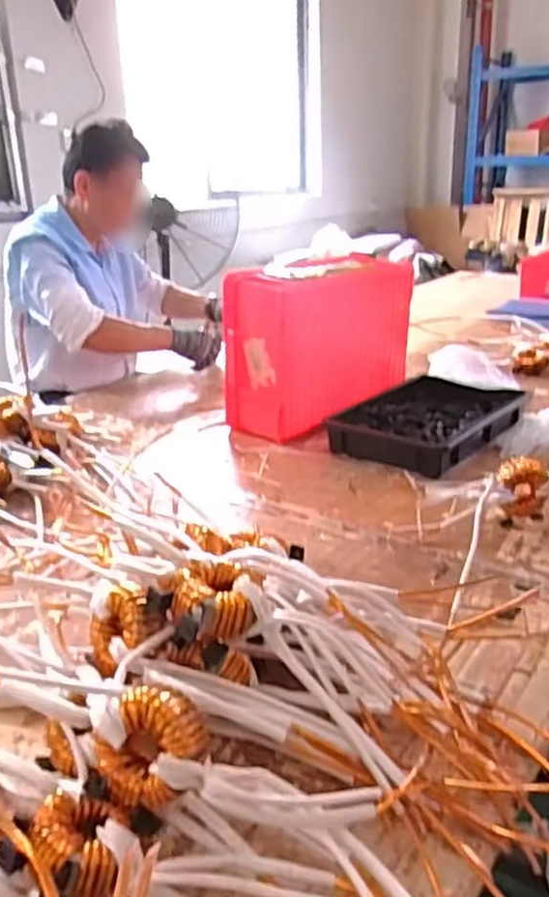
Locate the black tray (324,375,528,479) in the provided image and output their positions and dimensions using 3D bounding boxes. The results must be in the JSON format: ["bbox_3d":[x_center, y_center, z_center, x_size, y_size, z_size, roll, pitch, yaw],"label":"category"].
[{"bbox_3d":[0.284,-0.052,1.338,0.248,0.050,0.369,15,27,37],"label":"black tray"}]

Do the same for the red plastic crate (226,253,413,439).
[{"bbox_3d":[0.090,-0.201,1.377,0.358,0.280,0.155,-21,28,-40],"label":"red plastic crate"}]

